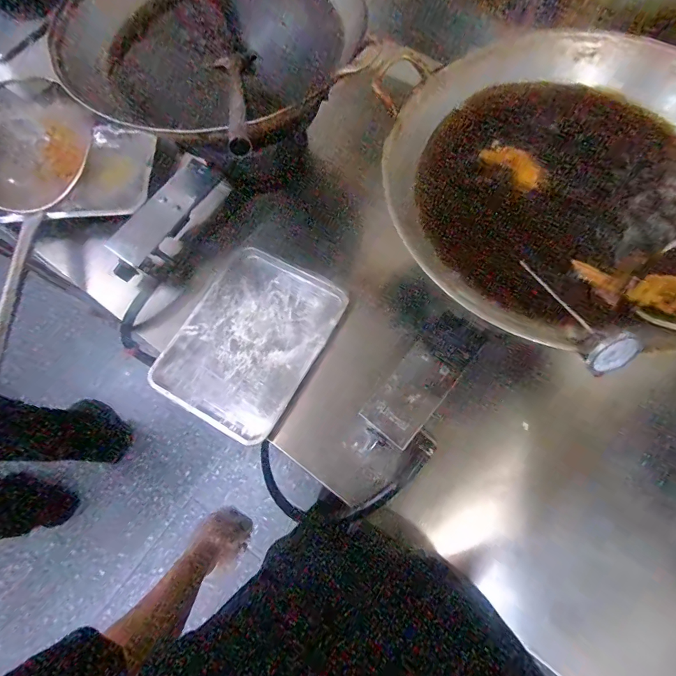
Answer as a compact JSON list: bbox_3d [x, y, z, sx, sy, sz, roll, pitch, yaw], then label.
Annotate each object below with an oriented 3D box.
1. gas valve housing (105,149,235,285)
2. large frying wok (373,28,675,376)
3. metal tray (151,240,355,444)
[{"bbox_3d":[-0.333,-0.224,0.767,0.110,0.087,0.273,28,73,12],"label":"gas valve housing"},{"bbox_3d":[0.319,-0.193,0.494,0.412,0.110,0.431,-1,70,4],"label":"large frying wok"},{"bbox_3d":[-0.155,0.001,0.698,0.242,0.036,0.315,29,73,13],"label":"metal tray"}]

